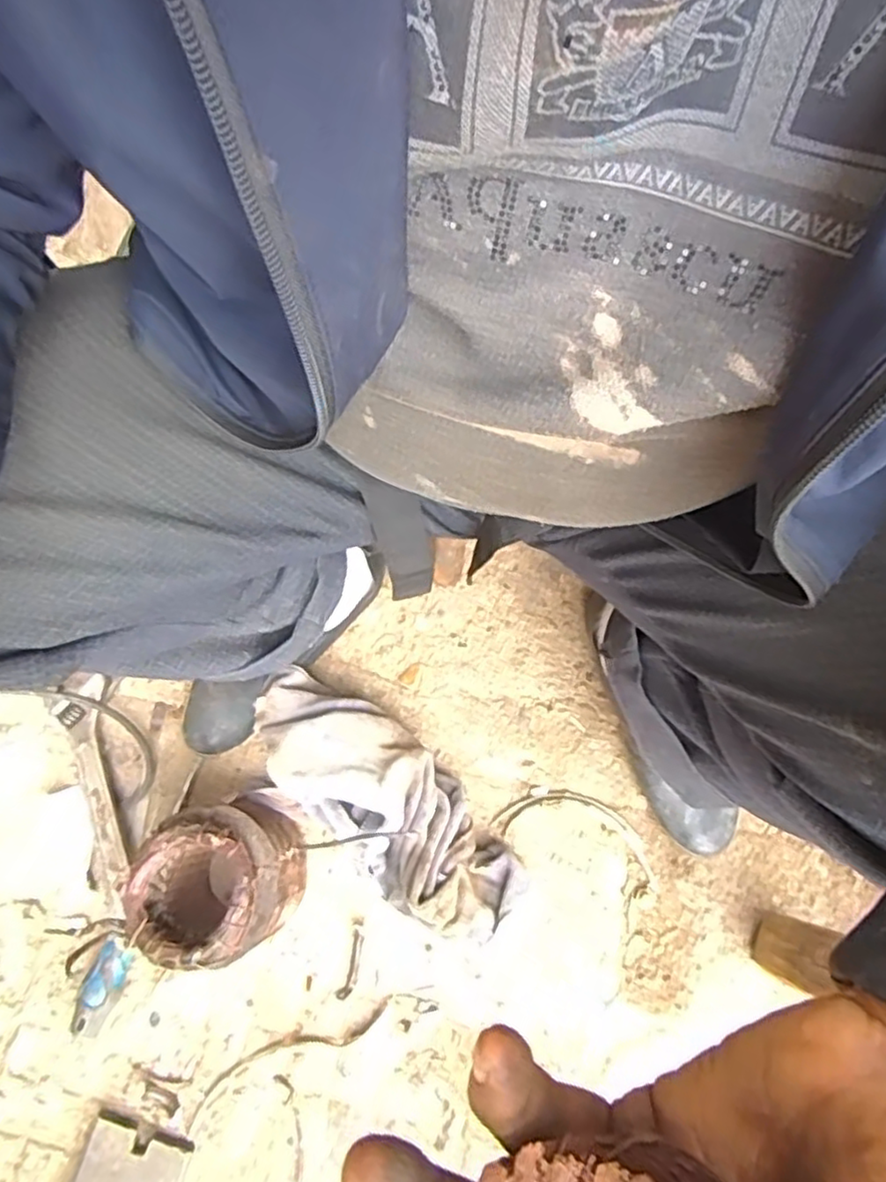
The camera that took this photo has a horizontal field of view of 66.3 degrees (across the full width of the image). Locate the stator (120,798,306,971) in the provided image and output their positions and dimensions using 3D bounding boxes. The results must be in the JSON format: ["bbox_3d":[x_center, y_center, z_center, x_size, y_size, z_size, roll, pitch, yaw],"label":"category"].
[{"bbox_3d":[-0.186,0.245,0.582,0.111,0.132,0.116,0,73,1],"label":"stator"}]

